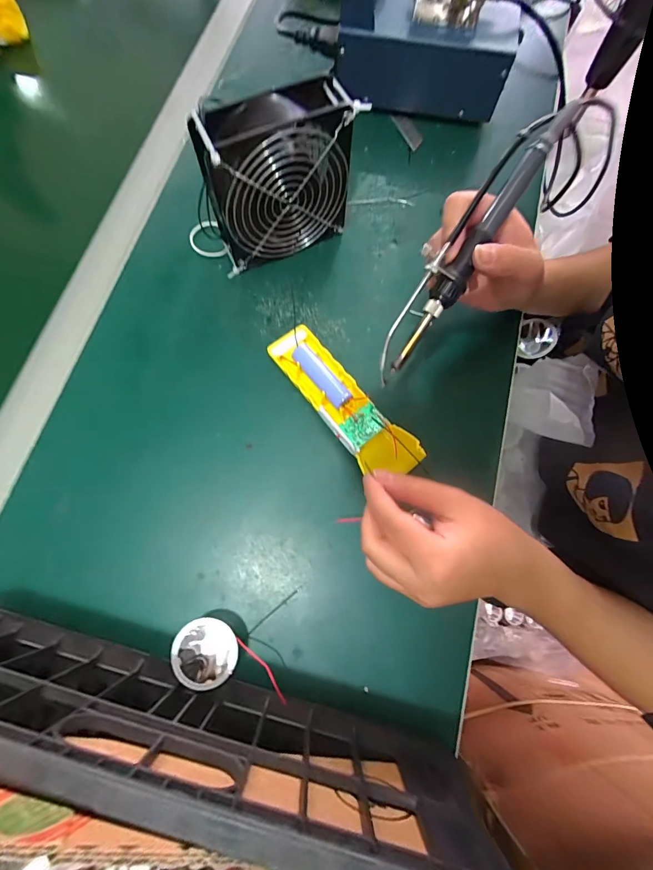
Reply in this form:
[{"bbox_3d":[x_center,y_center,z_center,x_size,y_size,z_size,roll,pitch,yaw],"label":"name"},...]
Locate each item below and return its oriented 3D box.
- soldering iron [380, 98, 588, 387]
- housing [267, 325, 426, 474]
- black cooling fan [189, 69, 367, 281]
[{"bbox_3d":[0.098,-0.130,0.251,0.024,0.021,0.212,34,98,9],"label":"soldering iron"},{"bbox_3d":[0.011,-0.029,0.326,0.046,0.031,0.163,-40,78,-12],"label":"housing"},{"bbox_3d":[-0.043,-0.224,0.330,0.130,0.124,0.054,-25,76,-7],"label":"black cooling fan"}]

